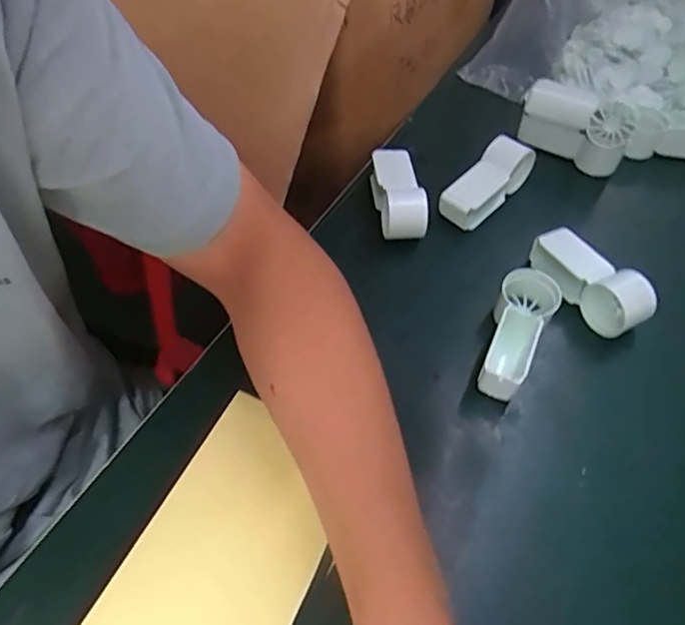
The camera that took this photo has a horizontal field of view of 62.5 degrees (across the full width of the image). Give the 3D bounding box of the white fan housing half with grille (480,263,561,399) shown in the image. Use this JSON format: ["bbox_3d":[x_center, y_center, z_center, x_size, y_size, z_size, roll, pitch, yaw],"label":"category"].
[{"bbox_3d":[0.120,0.013,0.396,0.040,0.037,0.098,28,58,16],"label":"white fan housing half with grille"}]

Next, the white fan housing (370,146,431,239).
[{"bbox_3d":[0.046,-0.099,0.474,0.033,0.044,0.094,-5,55,-6],"label":"white fan housing"}]

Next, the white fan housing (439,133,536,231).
[{"bbox_3d":[0.123,-0.107,0.480,0.088,0.035,0.039,-44,66,-13],"label":"white fan housing"}]

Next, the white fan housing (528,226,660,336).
[{"bbox_3d":[0.183,-0.023,0.421,0.031,0.043,0.091,-30,61,-21],"label":"white fan housing"}]

